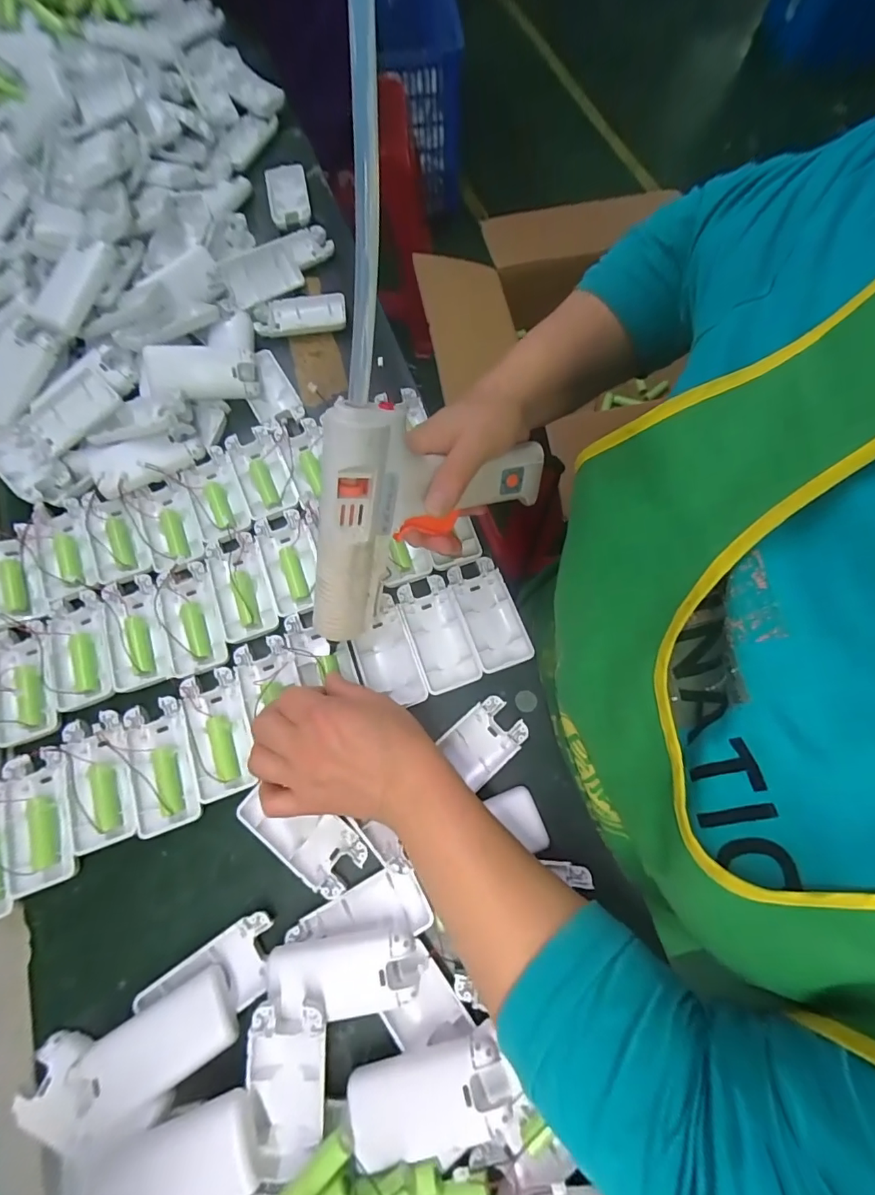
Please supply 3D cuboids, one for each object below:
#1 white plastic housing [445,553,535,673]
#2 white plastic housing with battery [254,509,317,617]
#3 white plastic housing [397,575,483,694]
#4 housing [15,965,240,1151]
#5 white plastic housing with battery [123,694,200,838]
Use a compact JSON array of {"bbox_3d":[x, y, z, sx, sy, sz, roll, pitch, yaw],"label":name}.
[{"bbox_3d":[0.043,0.013,0.397,0.044,0.010,0.093,-18,71,-6],"label":"white plastic housing"},{"bbox_3d":[-0.129,-0.031,0.420,0.044,0.013,0.093,-19,71,-7],"label":"white plastic housing with battery"},{"bbox_3d":[0.001,0.029,0.394,0.047,0.009,0.093,-19,71,-6],"label":"white plastic housing"},{"bbox_3d":[-0.188,0.279,0.291,0.122,0.034,0.047,-20,72,-7],"label":"housing"},{"bbox_3d":[-0.211,0.125,0.357,0.044,0.015,0.095,-20,72,-7],"label":"white plastic housing with battery"}]

